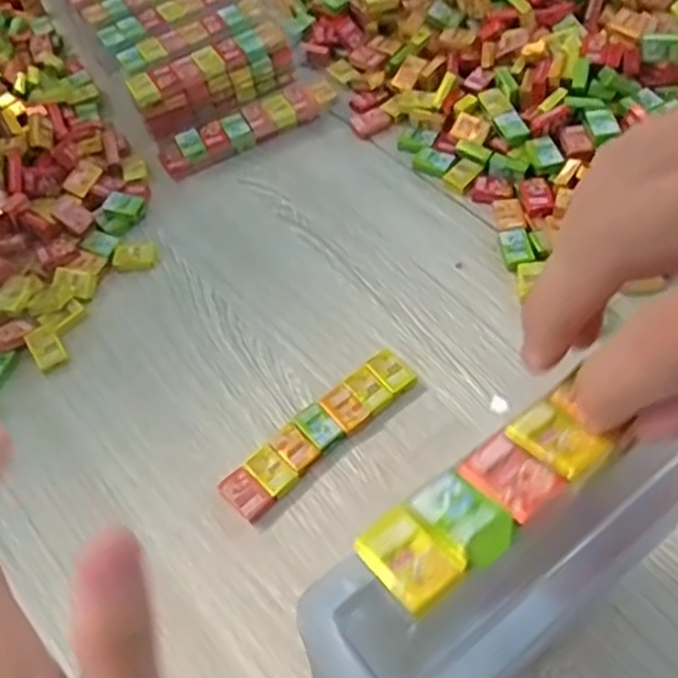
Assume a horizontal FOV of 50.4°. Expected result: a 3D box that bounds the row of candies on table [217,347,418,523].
[{"bbox_3d":[-0.010,0.049,0.390,0.119,0.010,0.029,-39,60,-19],"label":"row of candies on table"}]

